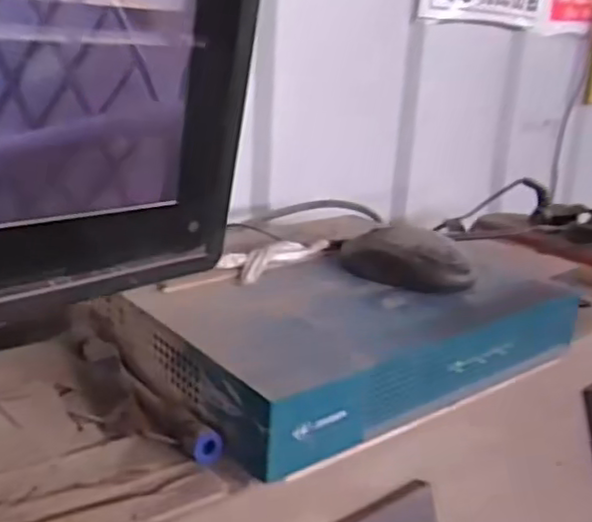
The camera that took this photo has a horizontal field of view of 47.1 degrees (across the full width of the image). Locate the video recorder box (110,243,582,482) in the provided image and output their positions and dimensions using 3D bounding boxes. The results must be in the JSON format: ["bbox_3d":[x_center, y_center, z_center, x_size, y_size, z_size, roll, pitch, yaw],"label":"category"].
[{"bbox_3d":[0.039,0.039,0.415,0.247,0.050,0.141,-10,23,-35],"label":"video recorder box"}]

